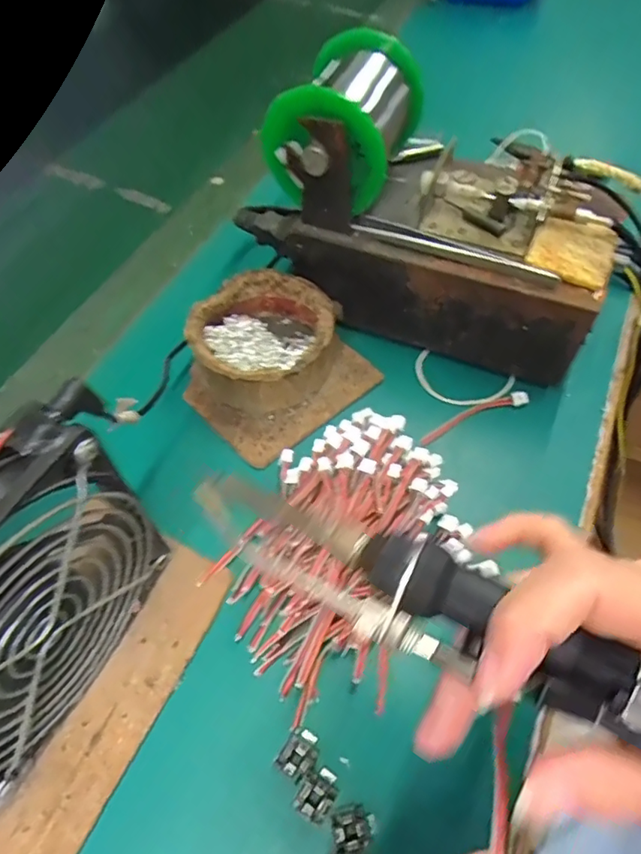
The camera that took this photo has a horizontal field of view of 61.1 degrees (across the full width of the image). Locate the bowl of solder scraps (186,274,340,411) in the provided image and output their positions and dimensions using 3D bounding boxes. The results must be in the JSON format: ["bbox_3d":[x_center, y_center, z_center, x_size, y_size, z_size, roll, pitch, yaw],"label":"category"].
[{"bbox_3d":[-0.034,-0.053,0.333,0.081,0.041,0.081,0,57,0],"label":"bowl of solder scraps"}]

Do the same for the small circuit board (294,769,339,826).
[{"bbox_3d":[-0.001,0.149,0.221,0.014,0.007,0.018,30,62,18],"label":"small circuit board"}]

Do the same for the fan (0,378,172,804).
[{"bbox_3d":[-0.108,0.069,0.202,0.028,0.128,0.121,24,60,14],"label":"fan"}]

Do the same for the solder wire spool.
[{"bbox_3d":[0.014,-0.168,0.309,0.067,0.073,0.087,20,59,12],"label":"solder wire spool"}]

